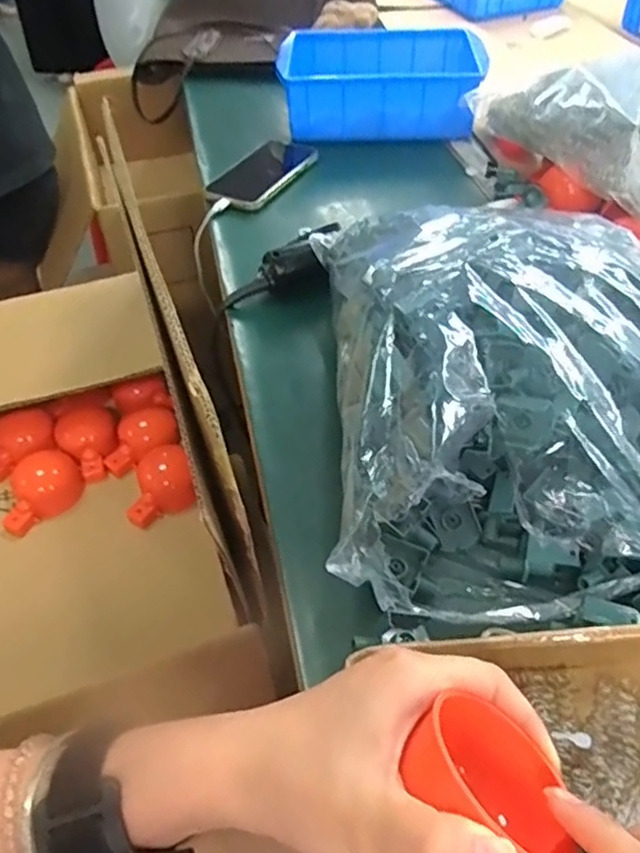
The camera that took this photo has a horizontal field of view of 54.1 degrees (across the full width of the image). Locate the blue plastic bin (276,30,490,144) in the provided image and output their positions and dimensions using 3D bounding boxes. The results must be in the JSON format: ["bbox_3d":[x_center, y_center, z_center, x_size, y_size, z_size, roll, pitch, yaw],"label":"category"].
[{"bbox_3d":[0.078,-0.443,0.816,0.249,0.082,0.194,6,48,7],"label":"blue plastic bin"}]

